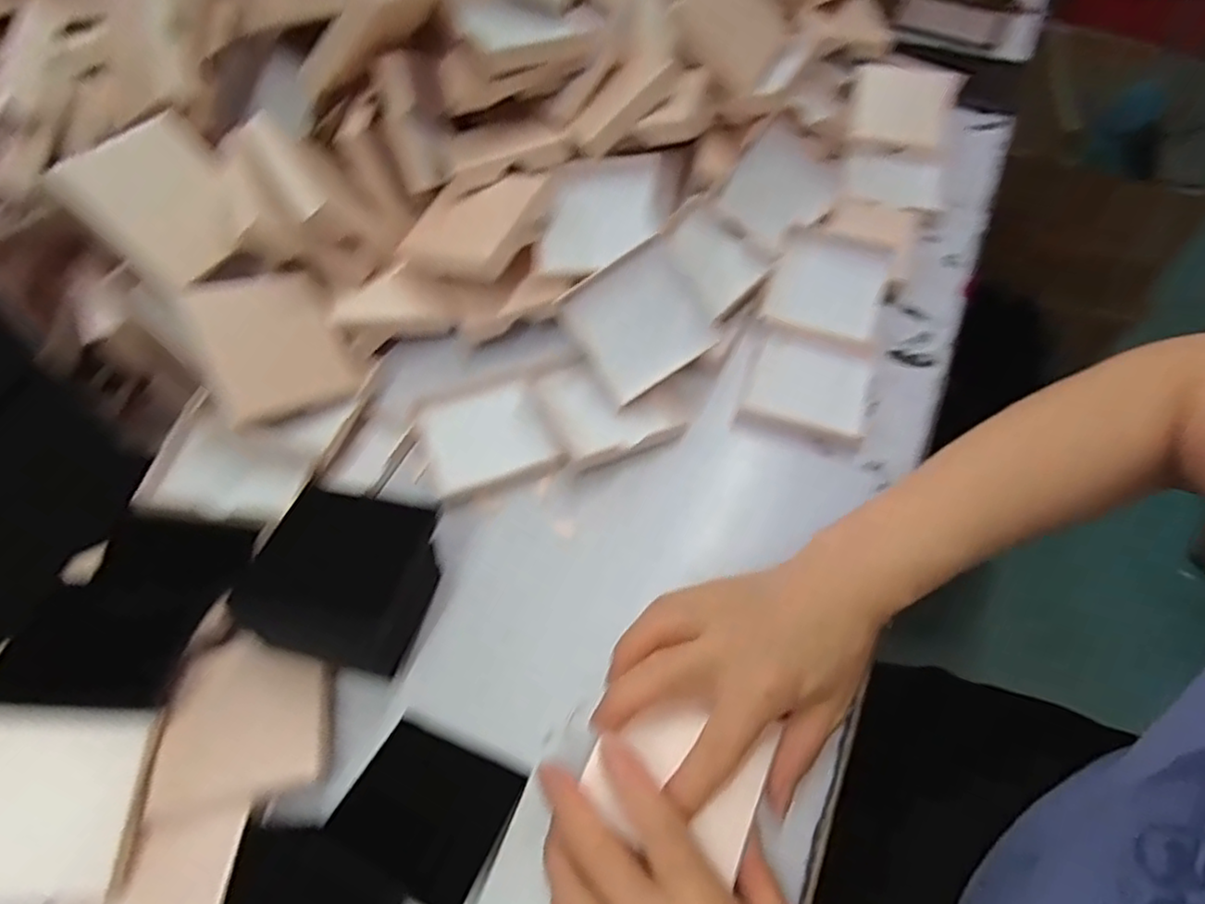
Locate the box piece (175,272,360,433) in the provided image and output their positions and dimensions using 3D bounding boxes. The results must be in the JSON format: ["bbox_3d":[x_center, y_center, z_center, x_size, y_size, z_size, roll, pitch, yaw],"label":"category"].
[{"bbox_3d":[-0.193,-0.062,0.391,0.077,0.006,0.081,-28,99,-36],"label":"box piece"}]

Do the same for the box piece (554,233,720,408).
[{"bbox_3d":[0.022,-0.083,0.425,0.076,0.004,0.078,-34,96,5],"label":"box piece"}]

